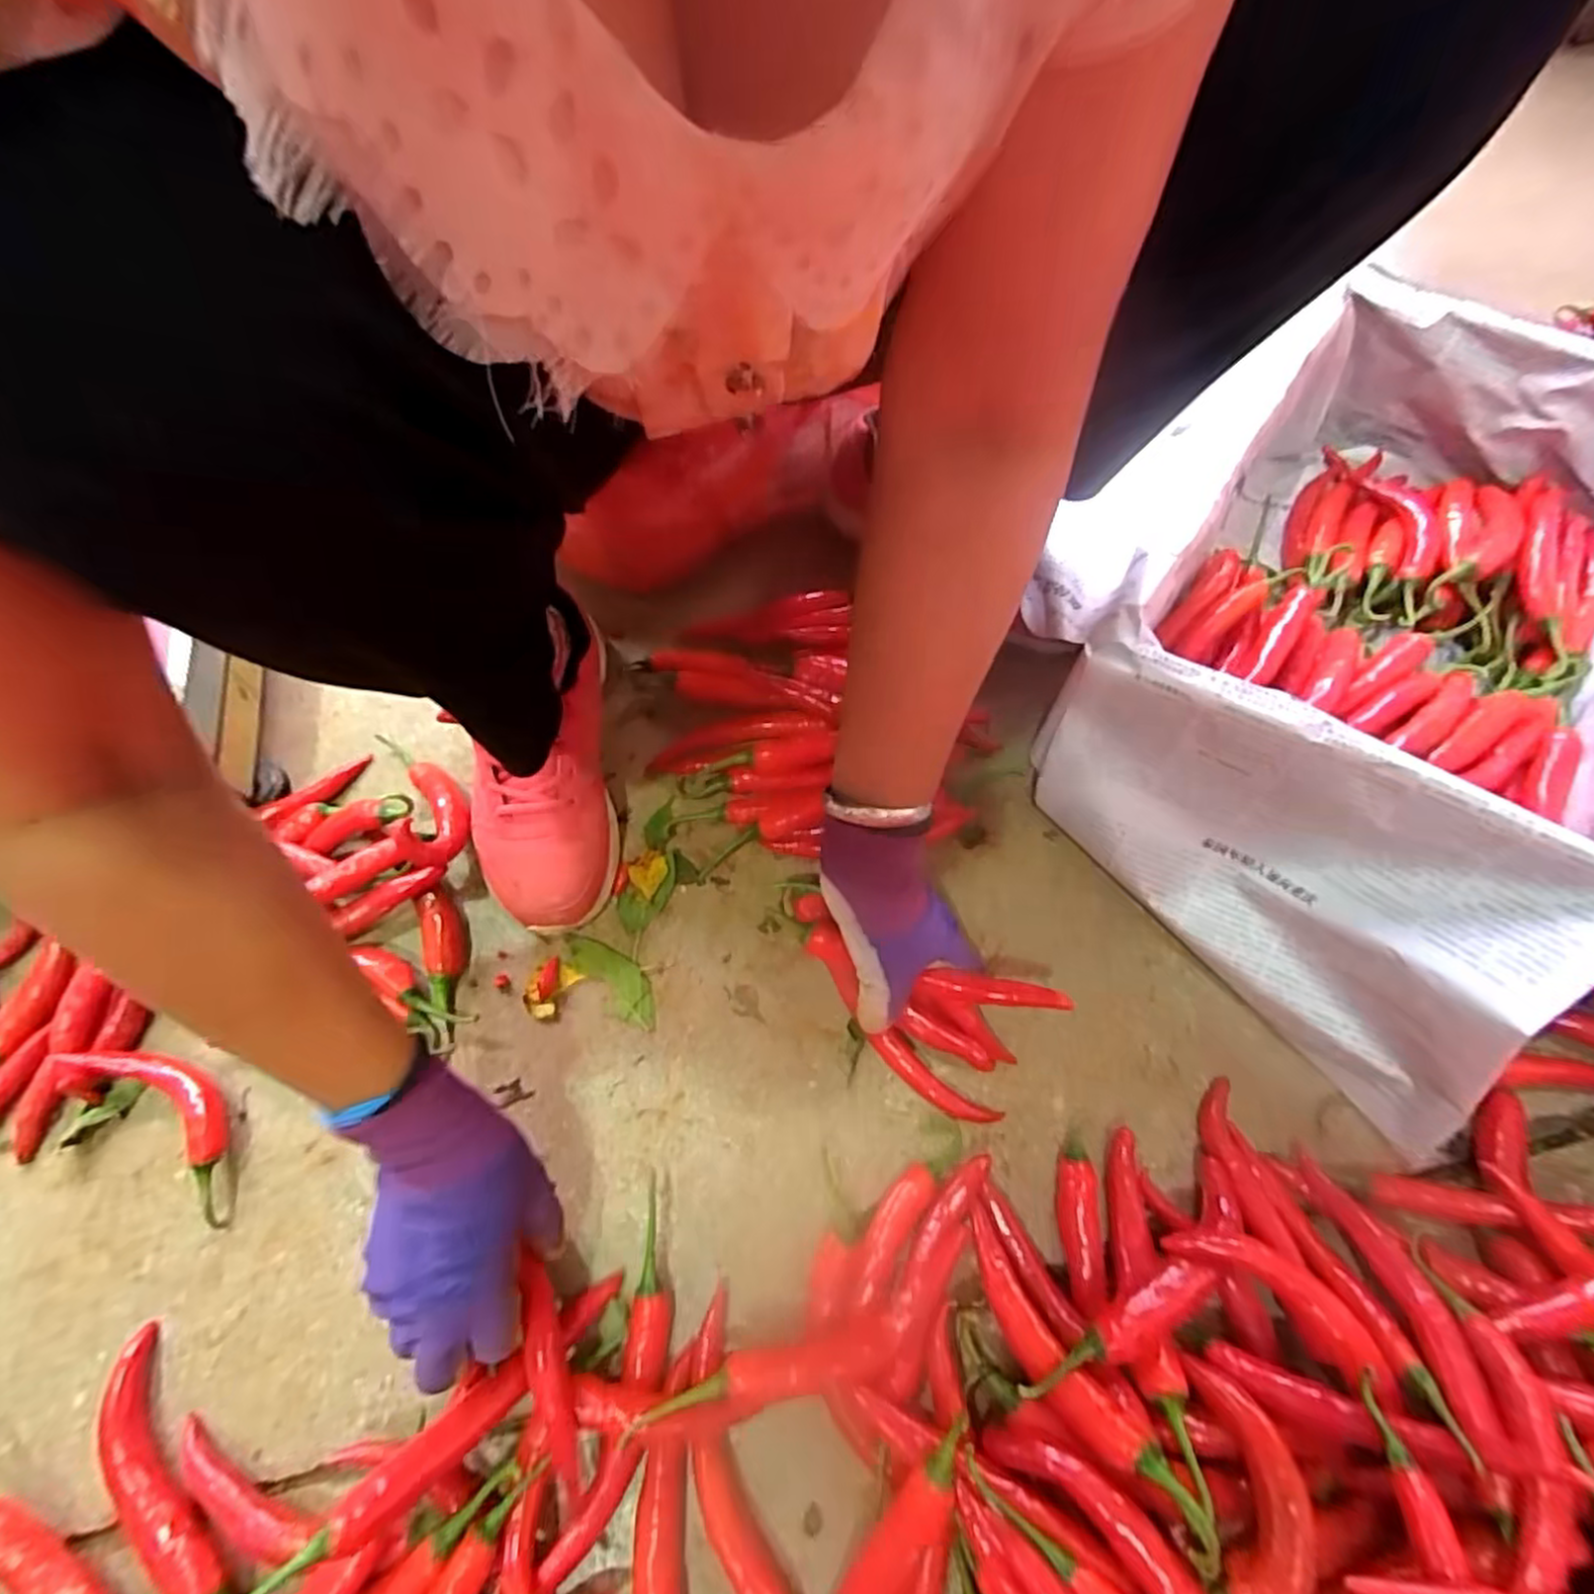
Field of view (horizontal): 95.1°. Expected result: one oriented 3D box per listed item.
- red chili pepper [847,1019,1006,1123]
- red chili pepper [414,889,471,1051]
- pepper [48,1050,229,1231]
[{"bbox_3d":[0.073,0.169,0.438,0.101,0.010,0.027,33,69,11],"label":"red chili pepper"},{"bbox_3d":[-0.223,0.107,0.461,0.031,0.022,0.097,-20,66,-8],"label":"red chili pepper"},{"bbox_3d":[-0.366,0.182,0.422,0.136,0.033,0.045,35,70,16],"label":"pepper"}]

